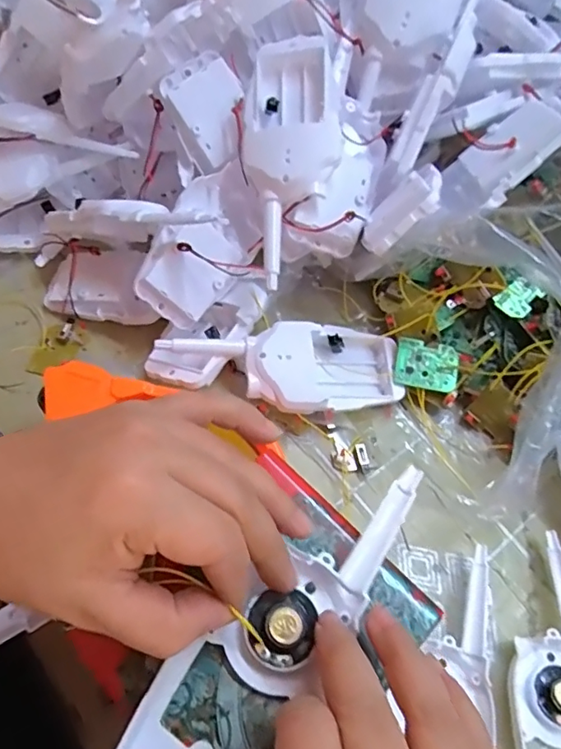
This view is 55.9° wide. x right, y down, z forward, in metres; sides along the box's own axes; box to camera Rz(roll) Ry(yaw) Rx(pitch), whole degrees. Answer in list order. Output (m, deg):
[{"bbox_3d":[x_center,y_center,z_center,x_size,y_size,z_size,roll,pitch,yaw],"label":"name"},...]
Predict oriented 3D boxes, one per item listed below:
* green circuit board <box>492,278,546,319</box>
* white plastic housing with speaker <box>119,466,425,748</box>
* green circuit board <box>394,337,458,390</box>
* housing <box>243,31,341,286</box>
[{"bbox_3d":[0.170,-0.054,0.376,0.031,0.004,0.023,-36,80,-5],"label":"green circuit board"},{"bbox_3d":[0.004,0.103,0.207,0.056,0.015,0.164,37,69,17],"label":"white plastic housing with speaker"},{"bbox_3d":[0.101,-0.006,0.369,0.043,0.004,0.033,9,76,4],"label":"green circuit board"},{"bbox_3d":[0.006,-0.141,0.344,0.059,0.026,0.160,4,81,-2],"label":"housing"}]

